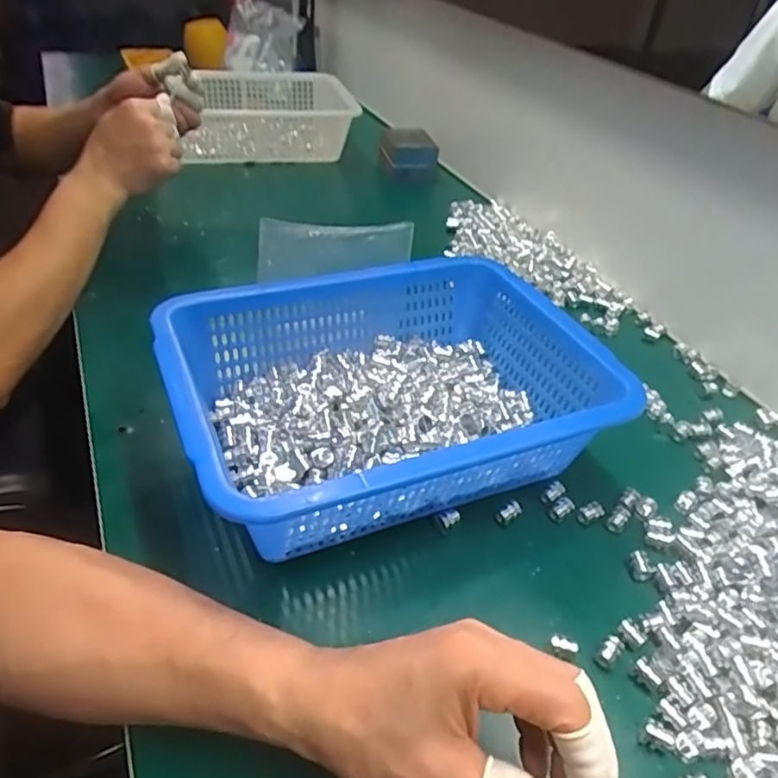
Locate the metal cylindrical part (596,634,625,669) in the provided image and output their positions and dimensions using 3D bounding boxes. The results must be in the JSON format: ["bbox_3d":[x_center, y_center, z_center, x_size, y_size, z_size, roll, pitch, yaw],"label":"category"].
[{"bbox_3d":[0.133,0.157,0.380,0.010,0.009,0.018,33,46,29],"label":"metal cylindrical part"}]

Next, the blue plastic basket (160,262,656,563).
[{"bbox_3d":[0.002,0.008,0.474,0.303,0.098,0.225,-13,42,-22],"label":"blue plastic basket"}]

